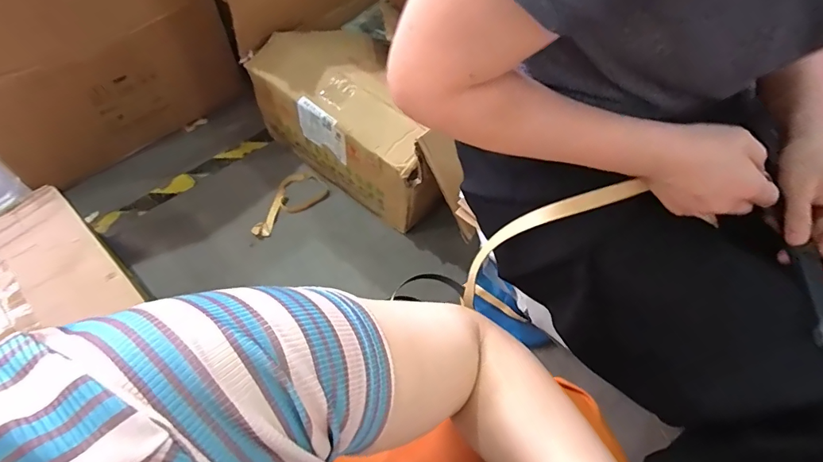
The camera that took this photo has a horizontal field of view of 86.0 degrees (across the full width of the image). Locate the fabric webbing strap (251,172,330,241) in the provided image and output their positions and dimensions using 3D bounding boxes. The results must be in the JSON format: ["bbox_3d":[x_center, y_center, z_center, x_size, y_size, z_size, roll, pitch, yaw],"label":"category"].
[{"bbox_3d":[-0.272,-0.064,0.969,0.092,0.017,0.195,40,63,21],"label":"fabric webbing strap"}]

